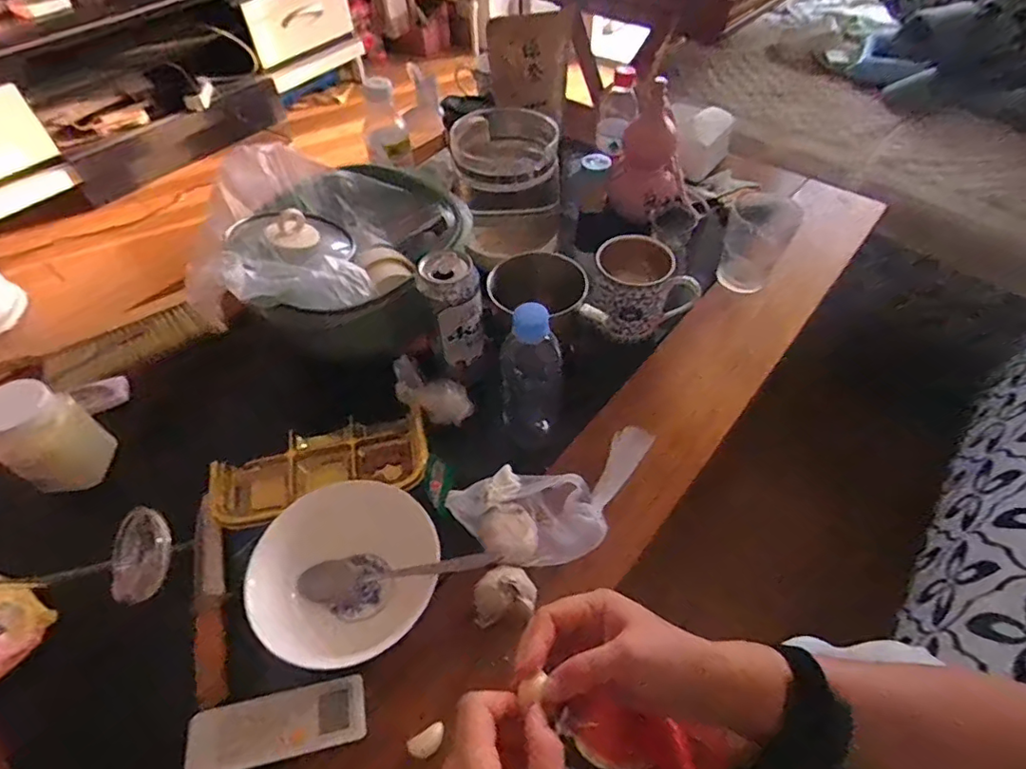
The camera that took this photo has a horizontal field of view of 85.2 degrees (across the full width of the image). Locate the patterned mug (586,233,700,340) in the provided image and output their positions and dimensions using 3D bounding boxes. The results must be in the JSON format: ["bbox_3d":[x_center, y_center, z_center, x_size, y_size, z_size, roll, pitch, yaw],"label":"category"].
[{"bbox_3d":[0.157,-0.117,0.687,0.125,0.092,0.096,-7,50,-4],"label":"patterned mug"}]

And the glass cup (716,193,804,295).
[{"bbox_3d":[0.330,-0.195,0.756,0.067,0.120,0.067,-1,50,1],"label":"glass cup"}]

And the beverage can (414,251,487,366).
[{"bbox_3d":[-0.063,-0.075,0.603,0.060,0.132,0.050,-7,50,-4],"label":"beverage can"}]

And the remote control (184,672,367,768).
[{"bbox_3d":[-0.186,0.269,0.442,0.131,0.014,0.051,-11,51,-7],"label":"remote control"}]

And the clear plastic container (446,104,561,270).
[{"bbox_3d":[-0.006,-0.274,0.786,0.138,0.157,0.156,-11,51,-7],"label":"clear plastic container"}]

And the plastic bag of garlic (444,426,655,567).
[{"bbox_3d":[0.052,0.114,0.543,0.206,0.047,0.098,-18,52,-13],"label":"plastic bag of garlic"}]

